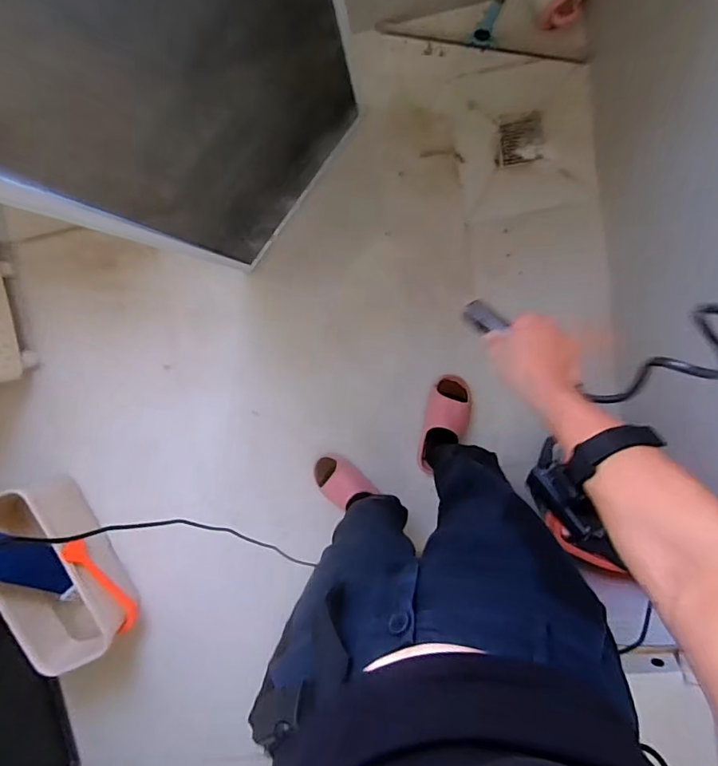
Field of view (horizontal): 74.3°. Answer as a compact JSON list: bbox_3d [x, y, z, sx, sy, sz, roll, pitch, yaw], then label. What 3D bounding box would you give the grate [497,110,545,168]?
[{"bbox_3d":[0.384,-0.583,1.130,0.109,0.014,0.116,-3,91,6],"label":"grate"}]

